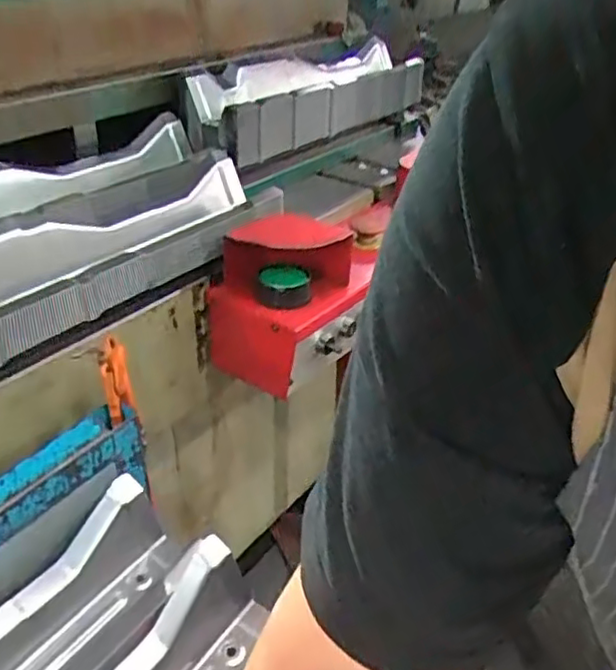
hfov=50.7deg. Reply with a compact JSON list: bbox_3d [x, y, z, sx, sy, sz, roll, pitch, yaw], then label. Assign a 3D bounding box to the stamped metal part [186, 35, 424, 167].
[{"bbox_3d":[0.018,-0.454,1.233,0.159,0.118,0.632,22,38,28],"label":"stamped metal part"}]

